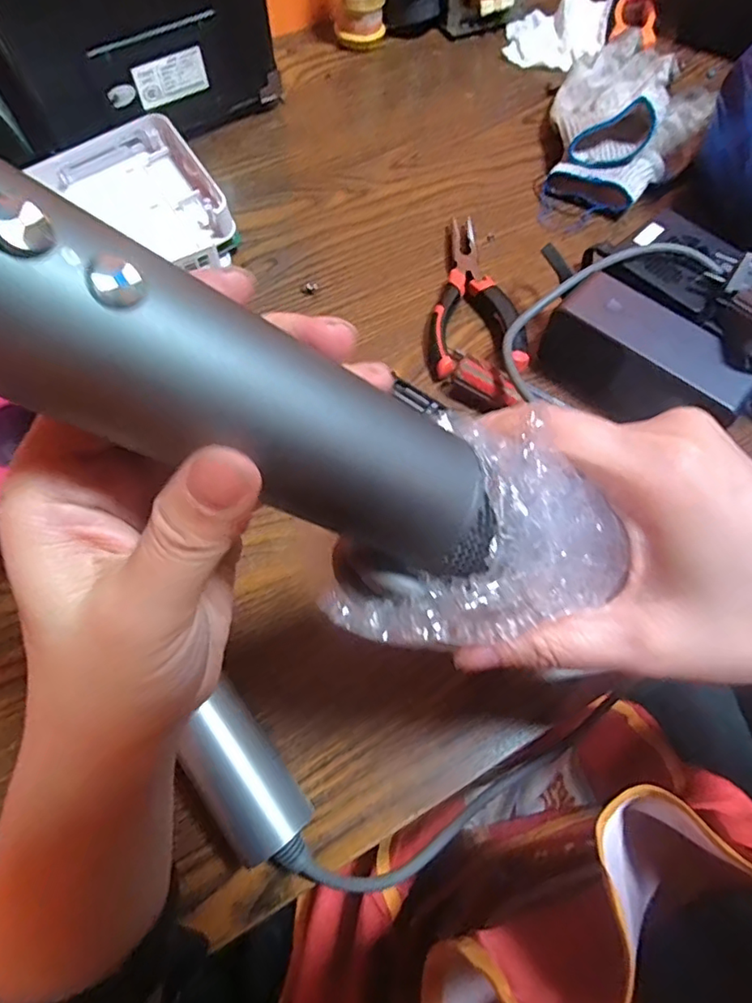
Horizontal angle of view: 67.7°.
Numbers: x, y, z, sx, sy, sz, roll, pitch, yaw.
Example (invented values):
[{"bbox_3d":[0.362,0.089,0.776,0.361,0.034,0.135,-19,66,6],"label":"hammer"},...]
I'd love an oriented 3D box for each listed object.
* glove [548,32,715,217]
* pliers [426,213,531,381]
[{"bbox_3d":[0.226,-0.352,0.511,0.132,0.058,0.215,24,66,11],"label":"glove"},{"bbox_3d":[0.067,-0.161,0.429,0.070,0.018,0.152,-6,64,-4],"label":"pliers"}]

